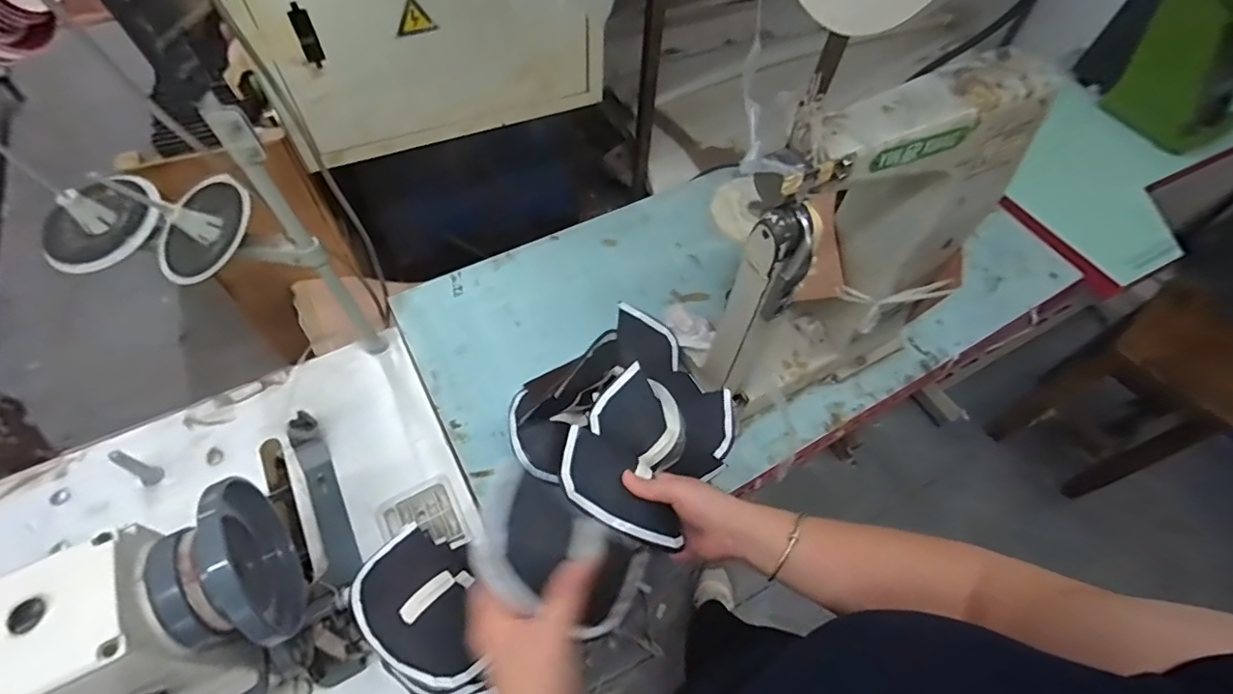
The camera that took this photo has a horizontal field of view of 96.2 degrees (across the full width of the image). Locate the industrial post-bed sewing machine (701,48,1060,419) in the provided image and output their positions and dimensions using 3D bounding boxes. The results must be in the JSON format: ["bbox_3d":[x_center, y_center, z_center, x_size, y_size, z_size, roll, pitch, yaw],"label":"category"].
[{"bbox_3d":[0.252,-0.087,0.608,0.310,0.386,0.123,-26,63,-19],"label":"industrial post-bed sewing machine"}]

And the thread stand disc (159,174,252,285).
[{"bbox_3d":[-0.455,-0.127,0.580,0.116,0.047,0.099,38,85,19],"label":"thread stand disc"}]

